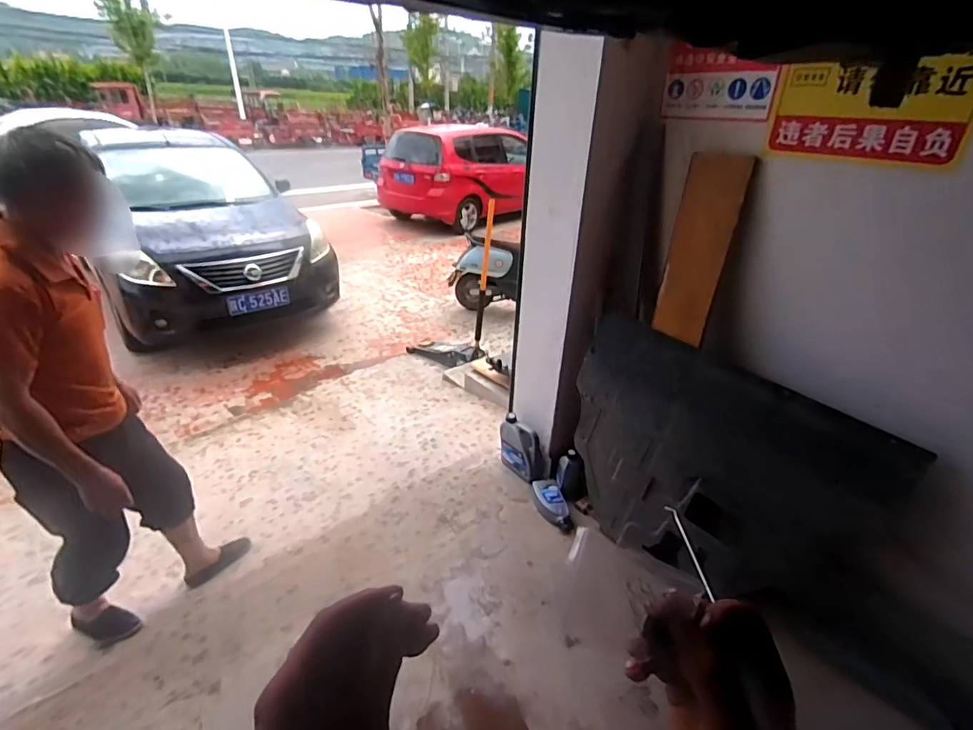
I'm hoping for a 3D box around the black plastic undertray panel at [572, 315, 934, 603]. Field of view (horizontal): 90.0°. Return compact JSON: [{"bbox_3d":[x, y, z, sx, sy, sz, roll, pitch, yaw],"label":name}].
[{"bbox_3d":[0.763,0.390,1.787,1.081,0.825,0.092,27,21,27],"label":"black plastic undertray panel"}]

